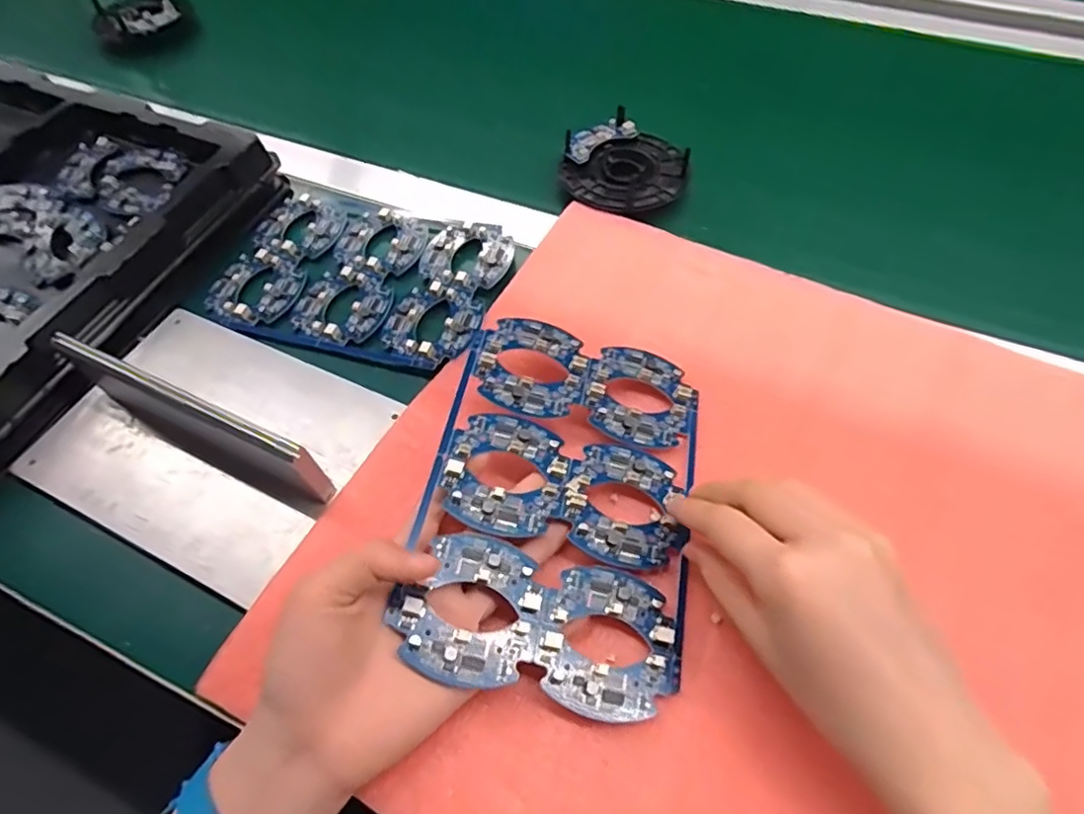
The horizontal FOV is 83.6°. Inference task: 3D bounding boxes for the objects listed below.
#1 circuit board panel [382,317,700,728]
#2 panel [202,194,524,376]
[{"bbox_3d":[0.013,0.043,0.319,0.138,0.007,0.200,16,59,-3],"label":"circuit board panel"},{"bbox_3d":[-0.131,-0.098,0.446,0.198,0.011,0.136,14,59,11],"label":"panel"}]

